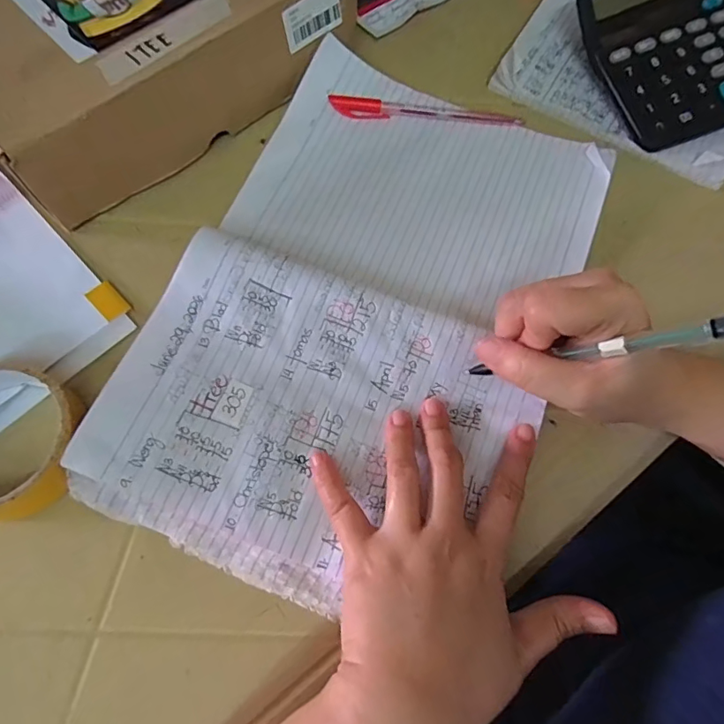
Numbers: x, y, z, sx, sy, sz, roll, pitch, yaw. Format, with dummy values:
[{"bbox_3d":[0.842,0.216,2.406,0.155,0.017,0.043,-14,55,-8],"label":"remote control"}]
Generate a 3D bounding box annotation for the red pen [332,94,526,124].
[{"bbox_3d":[0.051,-0.198,0.390,0.150,0.010,0.014,1,71,-2],"label":"red pen"}]

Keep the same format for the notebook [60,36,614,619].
[{"bbox_3d":[0.008,-0.045,0.329,0.238,0.029,0.367,22,72,5],"label":"notebook"}]

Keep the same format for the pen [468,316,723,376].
[{"bbox_3d":[0.130,-0.008,0.248,0.147,0.011,0.010,-13,65,41],"label":"pen"}]

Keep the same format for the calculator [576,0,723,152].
[{"bbox_3d":[0.245,-0.246,0.389,0.111,0.053,0.140,-24,74,-10],"label":"calculator"}]

